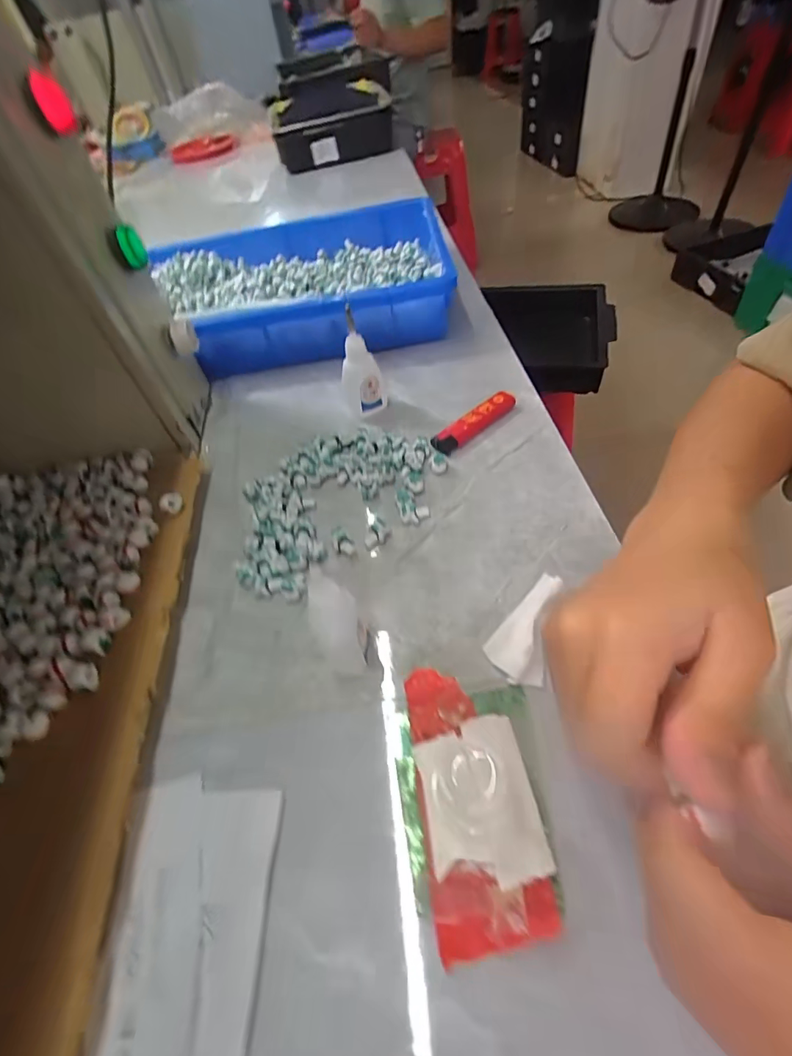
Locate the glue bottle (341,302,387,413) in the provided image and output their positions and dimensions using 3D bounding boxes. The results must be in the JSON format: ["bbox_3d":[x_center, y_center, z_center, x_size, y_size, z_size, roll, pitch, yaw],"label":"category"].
[{"bbox_3d":[-0.028,-0.136,0.366,0.032,0.082,0.032,-6,51,5],"label":"glue bottle"}]

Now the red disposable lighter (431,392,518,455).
[{"bbox_3d":[0.062,-0.084,0.355,0.077,0.013,0.019,-38,55,-19],"label":"red disposable lighter"}]

